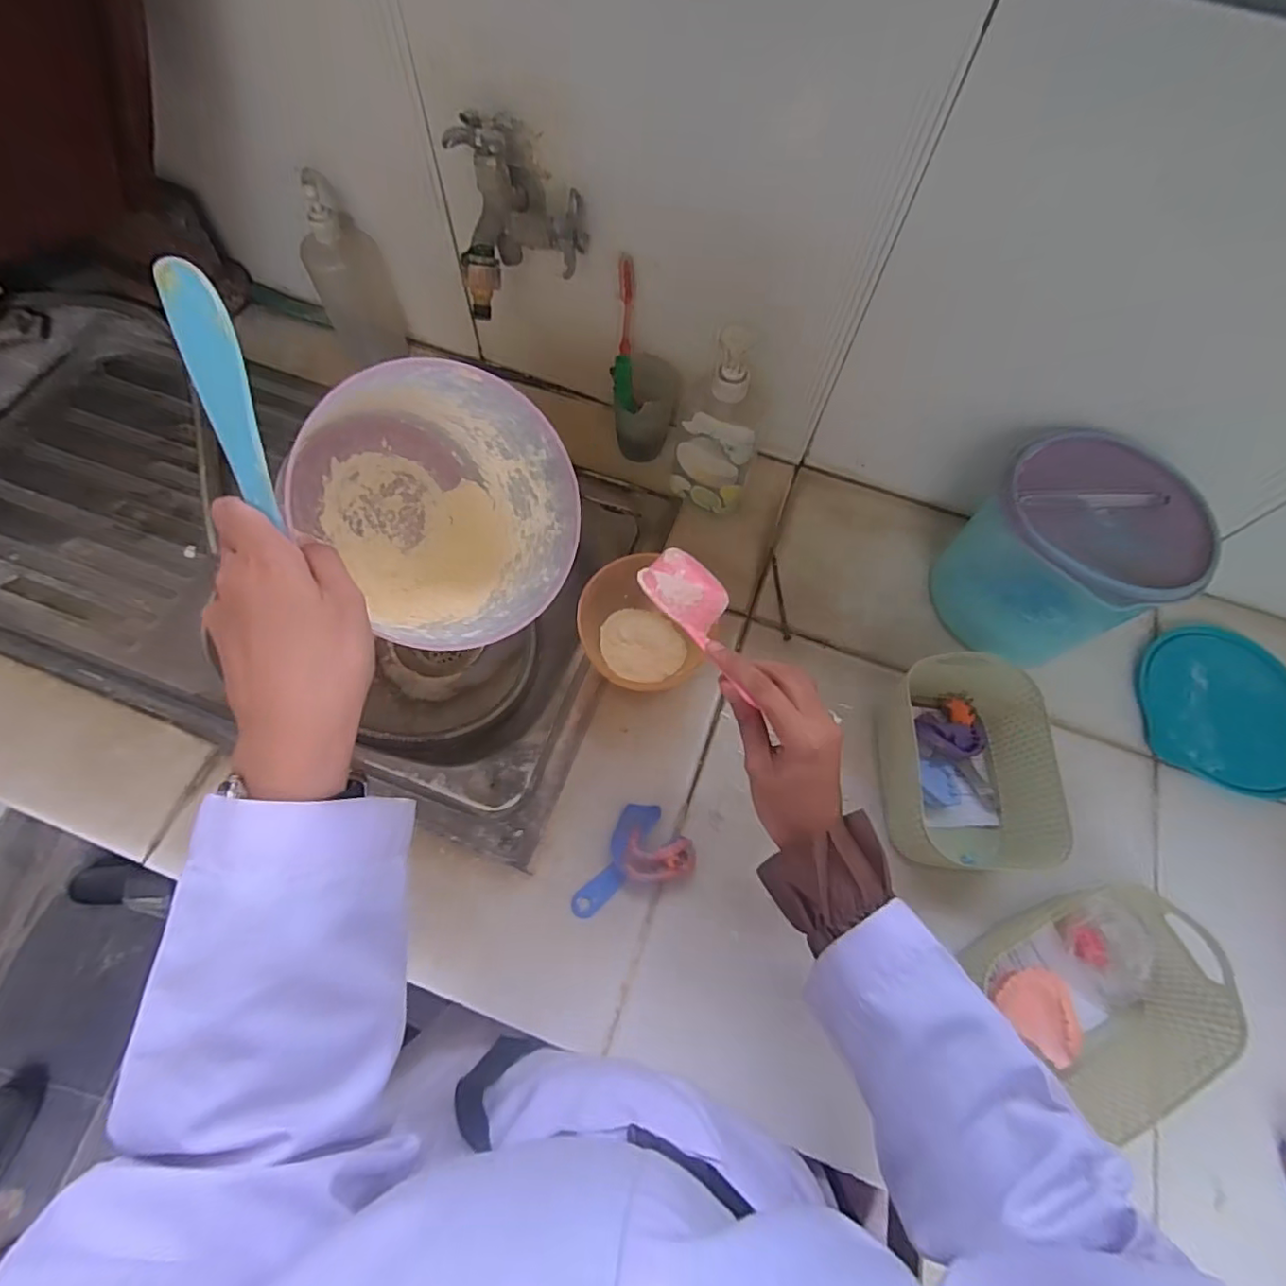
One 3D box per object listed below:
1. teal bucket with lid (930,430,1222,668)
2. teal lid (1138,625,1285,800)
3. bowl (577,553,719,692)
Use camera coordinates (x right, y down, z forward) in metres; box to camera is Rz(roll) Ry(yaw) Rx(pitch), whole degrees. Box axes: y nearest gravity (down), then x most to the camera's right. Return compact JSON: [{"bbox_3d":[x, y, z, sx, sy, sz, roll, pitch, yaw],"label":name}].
[{"bbox_3d":[0.366,-0.073,0.537,0.140,0.157,0.149,1,67,-2],"label":"teal bucket with lid"},{"bbox_3d":[0.568,0.062,0.569,0.164,0.013,0.160,1,67,-2],"label":"teal lid"},{"bbox_3d":[0.004,-0.014,0.542,0.111,0.079,0.113,1,67,-2],"label":"bowl"}]

